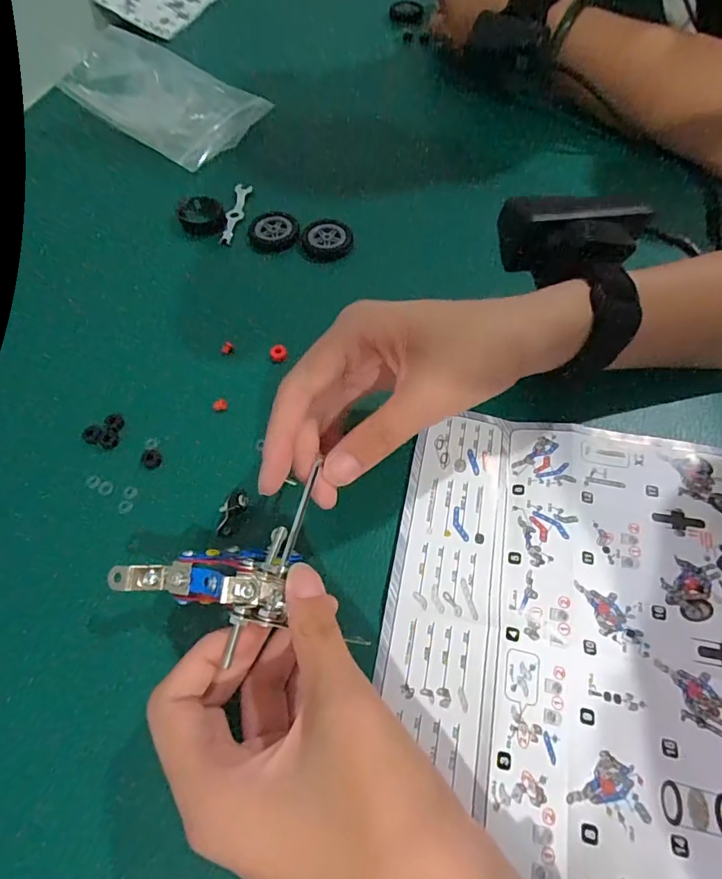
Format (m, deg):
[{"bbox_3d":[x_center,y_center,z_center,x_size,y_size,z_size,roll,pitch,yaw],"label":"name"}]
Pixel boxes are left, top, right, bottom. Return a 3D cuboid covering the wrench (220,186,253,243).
[{"bbox_3d":[-0.098,-0.175,0.362,0.013,0.008,0.063,8,61,4],"label":"wrench"}]

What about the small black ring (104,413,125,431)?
[{"bbox_3d":[-0.142,-0.010,0.270,0.009,0.004,0.011,-36,67,-19],"label":"small black ring"}]

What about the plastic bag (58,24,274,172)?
[{"bbox_3d":[-0.169,-0.304,0.408,0.153,0.044,0.109,30,65,17],"label":"plastic bag"}]

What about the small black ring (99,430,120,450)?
[{"bbox_3d":[-0.143,0.000,0.266,0.010,0.004,0.010,0,60,0],"label":"small black ring"}]

